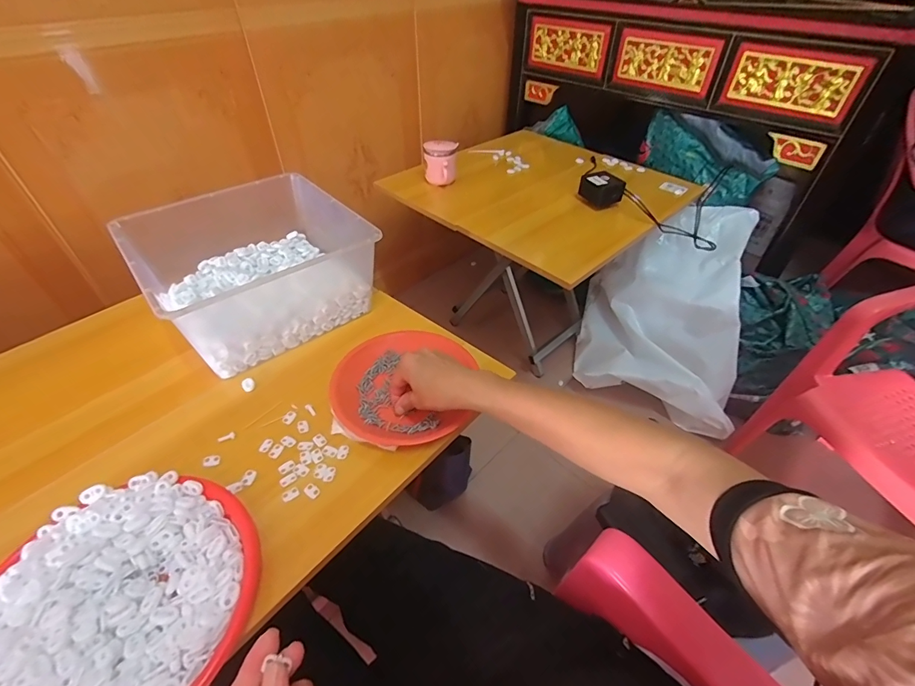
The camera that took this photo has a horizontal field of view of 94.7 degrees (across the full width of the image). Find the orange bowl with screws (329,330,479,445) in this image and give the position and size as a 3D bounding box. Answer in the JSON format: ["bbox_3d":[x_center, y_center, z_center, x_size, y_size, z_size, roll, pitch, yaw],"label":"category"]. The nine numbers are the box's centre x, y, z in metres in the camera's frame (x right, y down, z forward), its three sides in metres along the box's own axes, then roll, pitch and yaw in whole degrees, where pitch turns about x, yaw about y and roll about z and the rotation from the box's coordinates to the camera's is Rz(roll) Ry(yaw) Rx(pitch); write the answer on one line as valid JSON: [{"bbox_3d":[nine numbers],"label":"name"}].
[{"bbox_3d":[-0.070,0.049,0.565,0.176,0.038,0.183,0,45,0],"label":"orange bowl with screws"}]

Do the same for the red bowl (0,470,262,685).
[{"bbox_3d":[-0.306,0.237,0.377,0.222,0.051,0.232,0,45,0],"label":"red bowl"}]

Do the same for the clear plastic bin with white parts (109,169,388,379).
[{"bbox_3d":[-0.308,-0.123,0.658,0.288,0.136,0.257,-30,53,-27],"label":"clear plastic bin with white parts"}]

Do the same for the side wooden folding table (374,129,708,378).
[{"bbox_3d":[0.207,-0.232,1.240,0.601,0.534,0.576,-34,55,-30],"label":"side wooden folding table"}]

